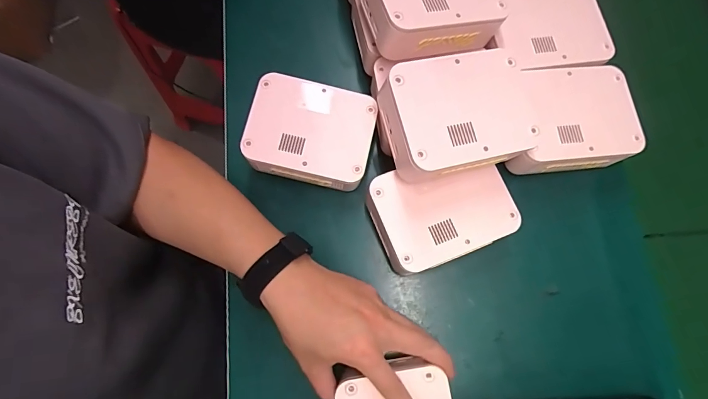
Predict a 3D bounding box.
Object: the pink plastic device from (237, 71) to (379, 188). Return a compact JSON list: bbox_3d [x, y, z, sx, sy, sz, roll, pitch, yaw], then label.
[{"bbox_3d":[-0.048,-0.070,0.410,0.131,0.040,0.104,12,77,3],"label":"pink plastic device"}]

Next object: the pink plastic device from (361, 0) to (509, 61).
[{"bbox_3d":[0.081,-0.198,0.378,0.137,0.053,0.104,-15,77,-3],"label":"pink plastic device"}]

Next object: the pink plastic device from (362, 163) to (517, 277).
[{"bbox_3d":[0.085,0.011,0.389,0.134,0.054,0.107,-21,77,-5],"label":"pink plastic device"}]

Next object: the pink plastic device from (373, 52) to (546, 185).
[{"bbox_3d":[0.096,-0.076,0.349,0.130,0.054,0.098,-15,77,-4],"label":"pink plastic device"}]

